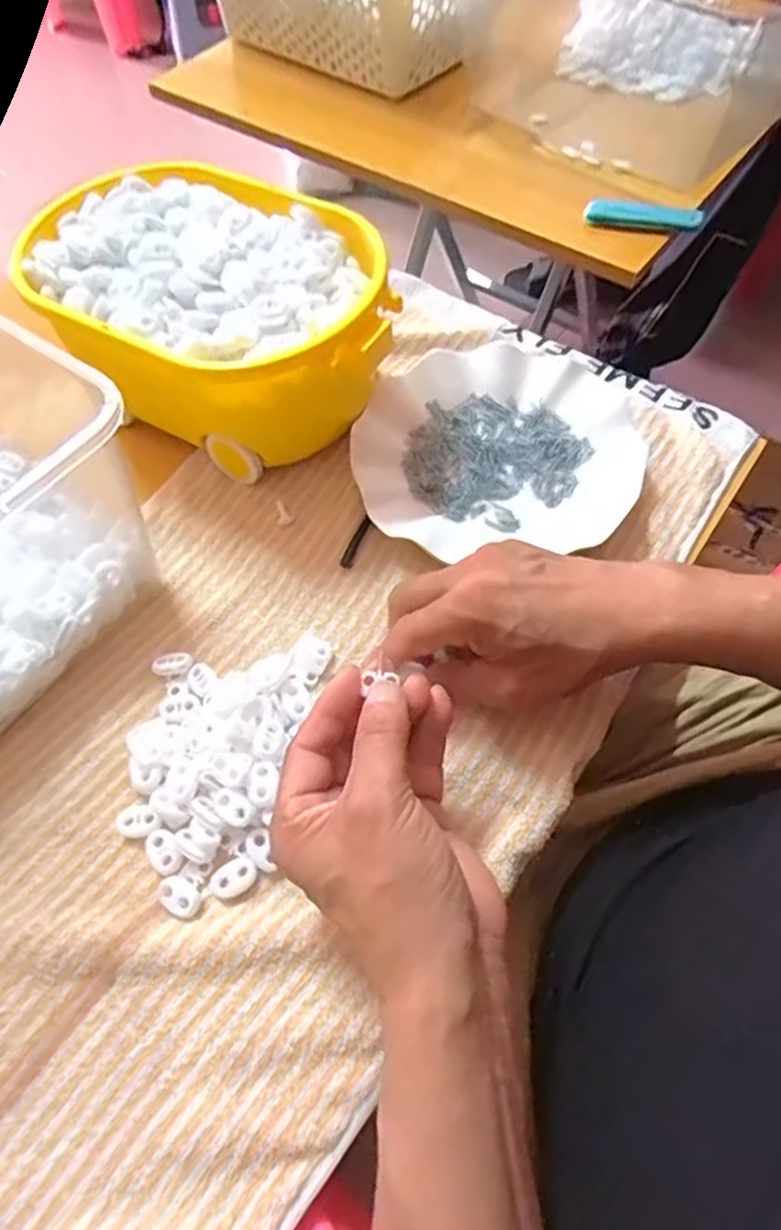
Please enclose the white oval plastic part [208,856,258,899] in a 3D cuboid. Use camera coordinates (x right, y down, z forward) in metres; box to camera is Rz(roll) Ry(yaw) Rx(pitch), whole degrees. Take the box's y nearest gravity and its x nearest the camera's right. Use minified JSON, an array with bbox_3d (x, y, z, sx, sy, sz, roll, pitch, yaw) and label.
[{"bbox_3d":[-0.077,0.128,0.322,0.023,0.004,0.016,-26,62,-16],"label":"white oval plastic part"}]

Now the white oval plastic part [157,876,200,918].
[{"bbox_3d":[-0.102,0.136,0.319,0.021,0.005,0.015,30,63,16],"label":"white oval plastic part"}]

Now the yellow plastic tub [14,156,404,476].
[{"bbox_3d":[-0.114,-0.191,0.441,0.231,0.103,0.160,28,62,15],"label":"yellow plastic tub"}]

